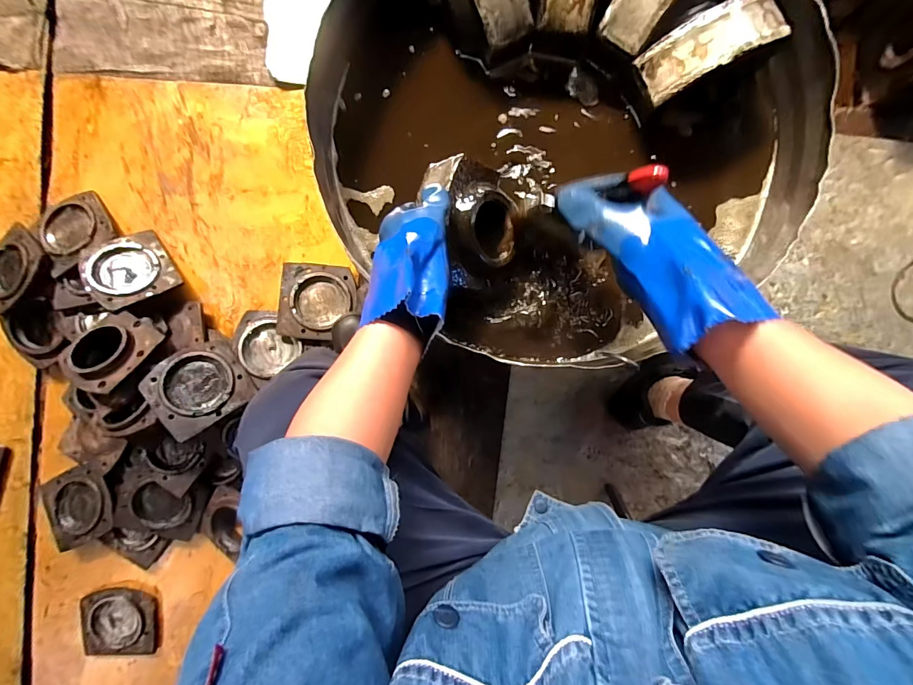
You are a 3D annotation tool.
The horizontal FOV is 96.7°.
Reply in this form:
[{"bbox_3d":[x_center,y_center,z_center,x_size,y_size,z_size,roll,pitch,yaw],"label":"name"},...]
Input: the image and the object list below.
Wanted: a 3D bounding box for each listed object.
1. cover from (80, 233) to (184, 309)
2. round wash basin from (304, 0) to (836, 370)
[{"bbox_3d":[-0.723,-0.165,0.895,0.168,0.022,0.173,-27,79,-25],"label":"cover"},{"bbox_3d":[0.131,-0.262,0.495,0.557,0.134,0.541,0,93,0],"label":"round wash basin"}]

